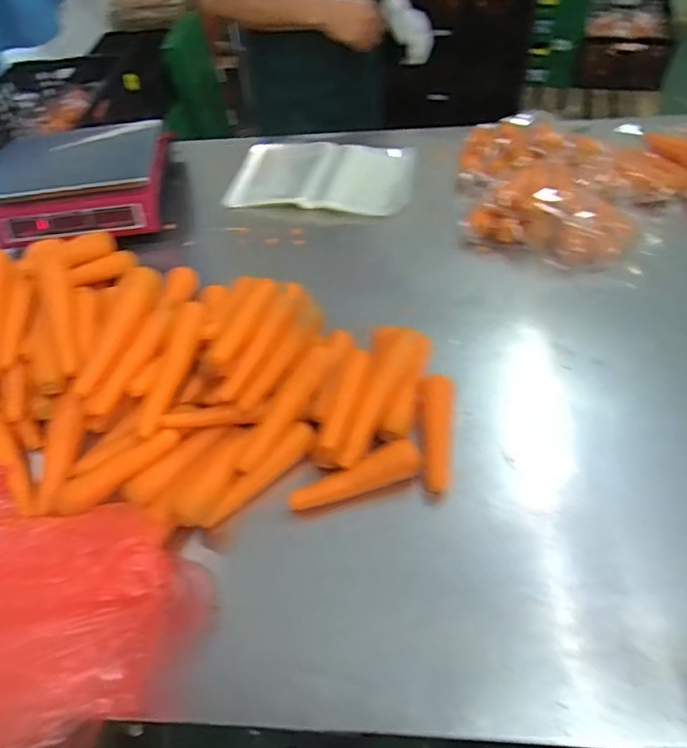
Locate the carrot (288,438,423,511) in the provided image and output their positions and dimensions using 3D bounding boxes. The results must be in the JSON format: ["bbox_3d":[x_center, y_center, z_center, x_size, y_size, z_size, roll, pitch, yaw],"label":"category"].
[{"bbox_3d":[0.015,0.123,0.643,0.157,0.032,0.036,-18,52,-9],"label":"carrot"}]

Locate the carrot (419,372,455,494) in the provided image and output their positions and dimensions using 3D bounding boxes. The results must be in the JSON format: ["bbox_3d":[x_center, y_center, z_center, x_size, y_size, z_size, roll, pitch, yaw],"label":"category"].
[{"bbox_3d":[0.115,0.068,0.675,0.045,0.032,0.157,2,65,8],"label":"carrot"}]

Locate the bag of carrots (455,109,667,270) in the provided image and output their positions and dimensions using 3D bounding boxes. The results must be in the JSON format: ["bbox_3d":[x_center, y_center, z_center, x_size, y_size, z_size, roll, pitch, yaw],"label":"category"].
[{"bbox_3d":[0.344,-0.320,0.931,0.286,0.103,0.353,-1,51,5],"label":"bag of carrots"}]

